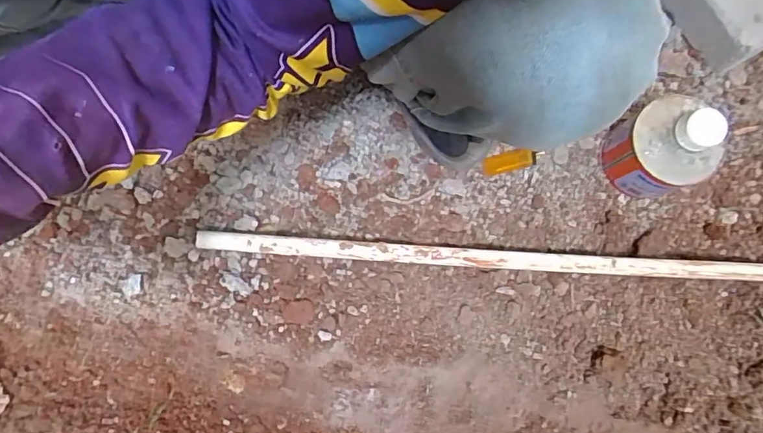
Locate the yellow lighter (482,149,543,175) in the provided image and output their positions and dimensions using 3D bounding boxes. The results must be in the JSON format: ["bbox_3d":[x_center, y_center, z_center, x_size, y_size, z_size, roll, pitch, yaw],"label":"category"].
[{"bbox_3d":[0.160,-0.069,0.633,0.076,0.008,0.023,-12,80,-3],"label":"yellow lighter"}]

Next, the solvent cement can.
[{"bbox_3d":[0.317,-0.077,0.587,0.086,0.103,0.098,-30,81,-6],"label":"solvent cement can"}]

